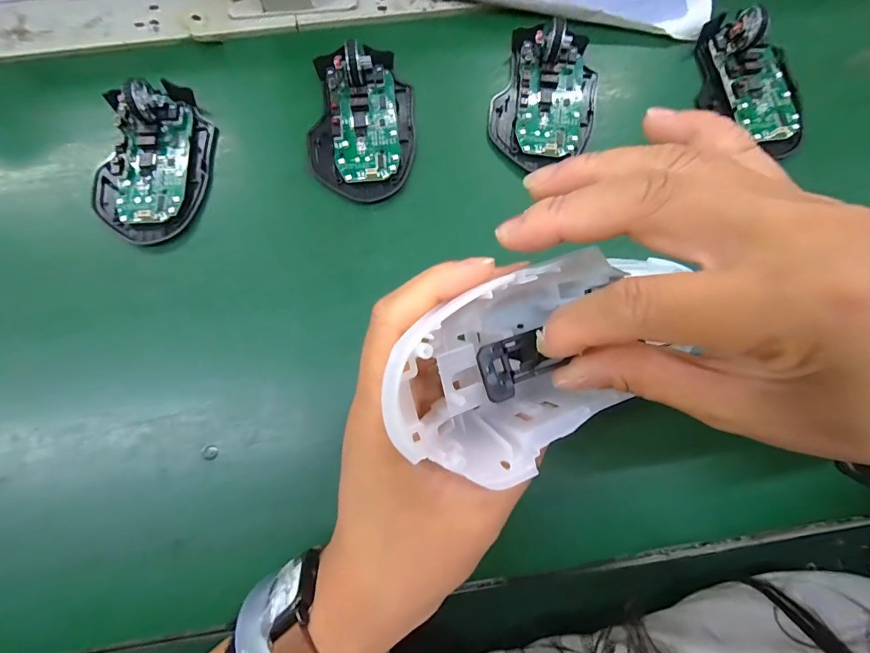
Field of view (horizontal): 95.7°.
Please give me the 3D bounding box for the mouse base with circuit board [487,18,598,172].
[{"bbox_3d":[0.081,-0.165,0.276,0.072,0.026,0.106,13,75,6],"label":"mouse base with circuit board"}]

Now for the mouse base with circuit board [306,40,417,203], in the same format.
[{"bbox_3d":[-0.050,-0.144,0.270,0.071,0.030,0.109,2,75,3],"label":"mouse base with circuit board"}]

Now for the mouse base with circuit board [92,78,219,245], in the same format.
[{"bbox_3d":[-0.190,-0.114,0.262,0.067,0.029,0.112,3,75,4],"label":"mouse base with circuit board"}]

